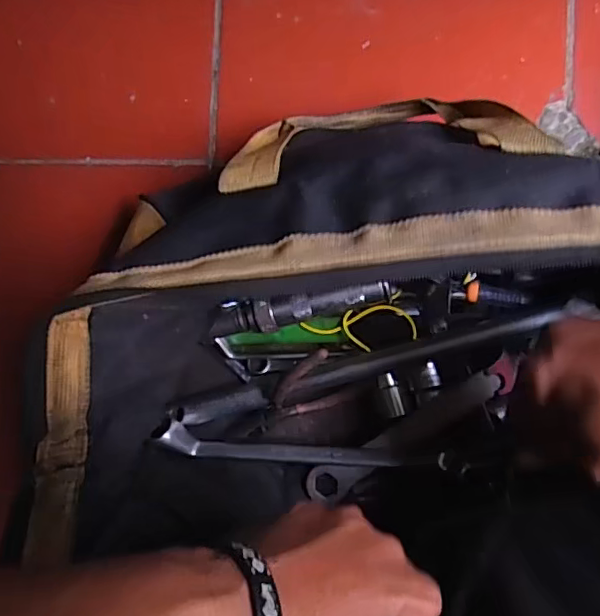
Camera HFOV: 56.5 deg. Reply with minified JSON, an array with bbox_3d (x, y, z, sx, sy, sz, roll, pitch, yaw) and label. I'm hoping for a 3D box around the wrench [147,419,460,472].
[{"bbox_3d":[0.007,0.113,0.435,0.233,0.022,0.024,5,88,6],"label":"wrench"}]

